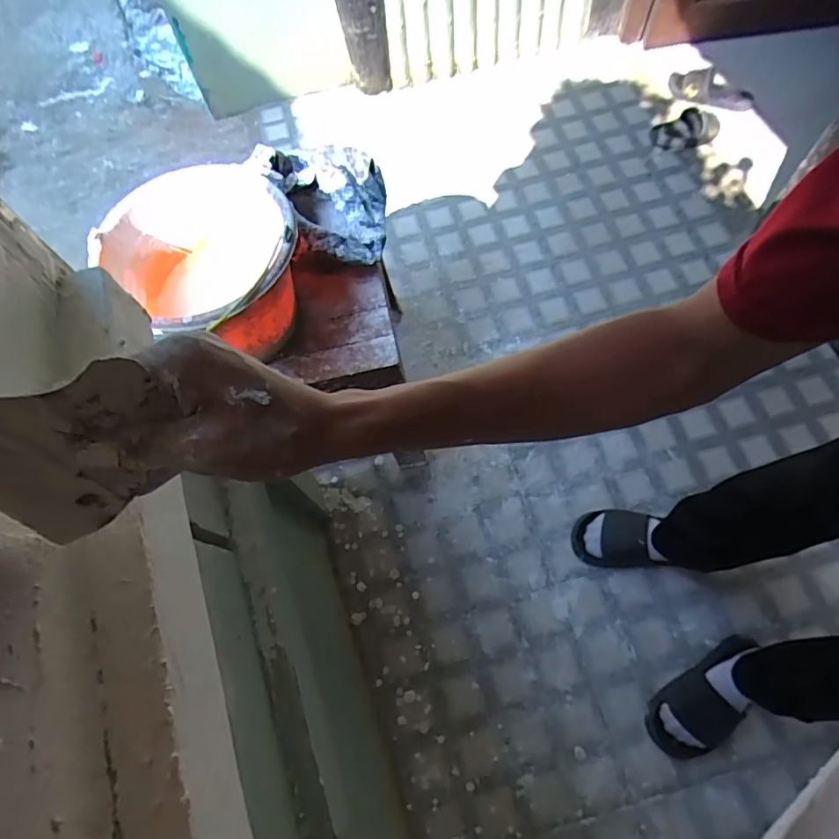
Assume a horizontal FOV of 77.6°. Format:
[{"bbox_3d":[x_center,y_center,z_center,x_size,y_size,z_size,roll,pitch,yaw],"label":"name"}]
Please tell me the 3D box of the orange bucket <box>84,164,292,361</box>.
[{"bbox_3d":[-0.292,-0.211,0.771,0.242,0.171,0.258,-1,67,2],"label":"orange bucket"}]

